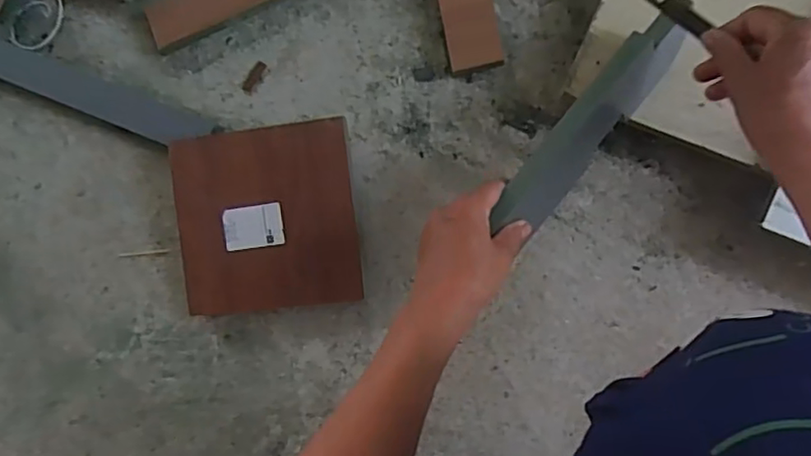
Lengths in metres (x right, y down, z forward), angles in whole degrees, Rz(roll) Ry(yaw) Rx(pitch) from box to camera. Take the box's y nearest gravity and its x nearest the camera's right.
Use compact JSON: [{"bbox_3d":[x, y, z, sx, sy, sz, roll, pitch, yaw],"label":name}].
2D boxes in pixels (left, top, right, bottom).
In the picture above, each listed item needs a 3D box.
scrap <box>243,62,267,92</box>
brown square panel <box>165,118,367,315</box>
[{"bbox_3d":[-0.157,-0.157,0.653,0.013,0.004,0.034,35,94,8],"label":"scrap"},{"bbox_3d":[-0.137,-0.009,0.620,0.174,0.009,0.176,-6,96,3],"label":"brown square panel"}]

